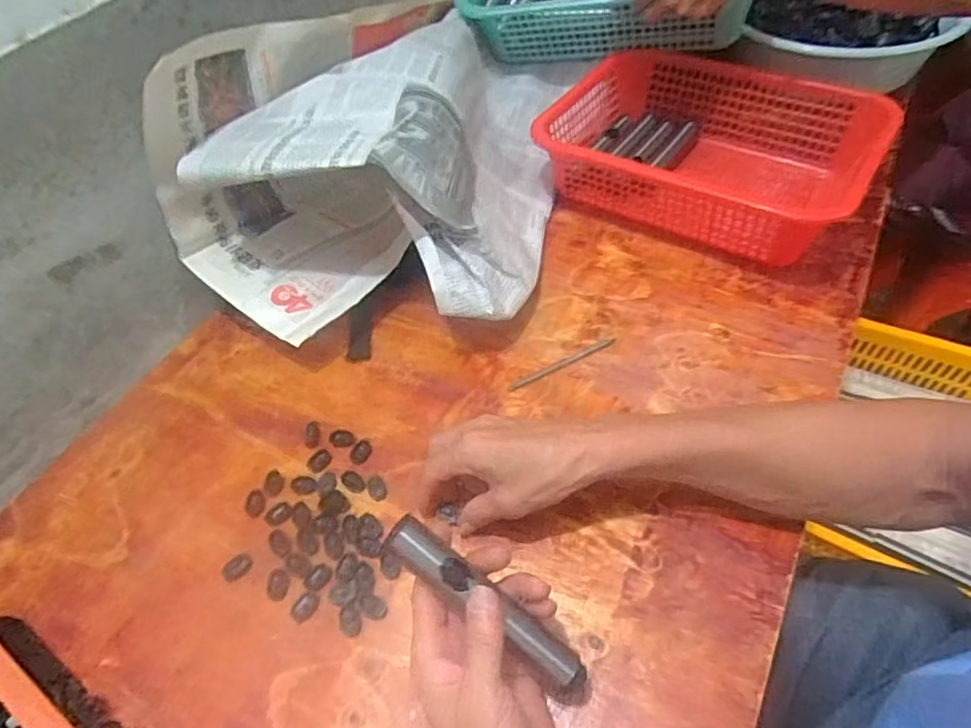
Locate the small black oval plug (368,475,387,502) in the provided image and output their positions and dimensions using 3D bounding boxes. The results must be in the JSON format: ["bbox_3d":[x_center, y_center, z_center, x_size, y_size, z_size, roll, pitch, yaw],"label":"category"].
[{"bbox_3d":[-0.091,0.102,0.487,0.015,0.004,0.025,-18,51,-8],"label":"small black oval plug"}]

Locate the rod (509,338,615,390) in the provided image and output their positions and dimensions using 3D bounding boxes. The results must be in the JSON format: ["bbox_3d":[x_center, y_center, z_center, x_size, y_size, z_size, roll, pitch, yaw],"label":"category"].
[{"bbox_3d":[0.074,-0.001,0.561,0.114,0.004,0.008,-24,52,-13],"label":"rod"}]

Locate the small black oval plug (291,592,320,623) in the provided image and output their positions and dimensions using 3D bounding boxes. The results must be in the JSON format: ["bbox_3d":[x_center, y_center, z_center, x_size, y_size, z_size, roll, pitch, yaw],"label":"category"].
[{"bbox_3d":[-0.132,0.178,0.430,0.022,0.007,0.014,-34,55,-21],"label":"small black oval plug"}]

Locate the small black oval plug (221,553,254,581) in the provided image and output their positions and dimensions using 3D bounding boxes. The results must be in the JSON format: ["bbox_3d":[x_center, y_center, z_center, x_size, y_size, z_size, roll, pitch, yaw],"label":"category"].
[{"bbox_3d":[-0.192,0.157,0.453,0.023,0.004,0.018,-26,52,-15],"label":"small black oval plug"}]

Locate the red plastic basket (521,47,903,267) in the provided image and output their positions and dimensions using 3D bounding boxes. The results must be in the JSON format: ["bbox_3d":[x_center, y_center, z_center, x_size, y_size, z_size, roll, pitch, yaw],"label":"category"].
[{"bbox_3d":[0.247,-0.240,0.675,0.332,0.113,0.239,20,55,21],"label":"red plastic basket"}]

